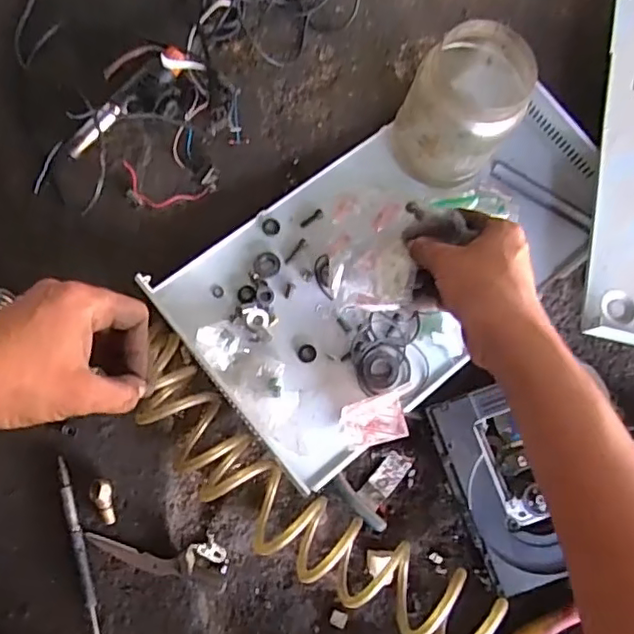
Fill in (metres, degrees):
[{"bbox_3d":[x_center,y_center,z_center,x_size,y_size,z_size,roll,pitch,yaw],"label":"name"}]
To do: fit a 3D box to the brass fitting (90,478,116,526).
[{"bbox_3d":[-0.195,0.169,0.532,0.019,0.012,0.042,-21,81,-4],"label":"brass fitting"}]

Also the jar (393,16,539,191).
[{"bbox_3d":[0.136,-0.190,0.549,0.114,0.129,0.095,-37,80,-2],"label":"jar"}]

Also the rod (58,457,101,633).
[{"bbox_3d":[-0.197,0.281,0.516,0.014,0.013,0.306,-16,80,0],"label":"rod"}]

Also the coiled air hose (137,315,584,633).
[{"bbox_3d":[0.042,0.216,0.518,0.523,0.079,0.107,36,82,6],"label":"coiled air hose"}]

